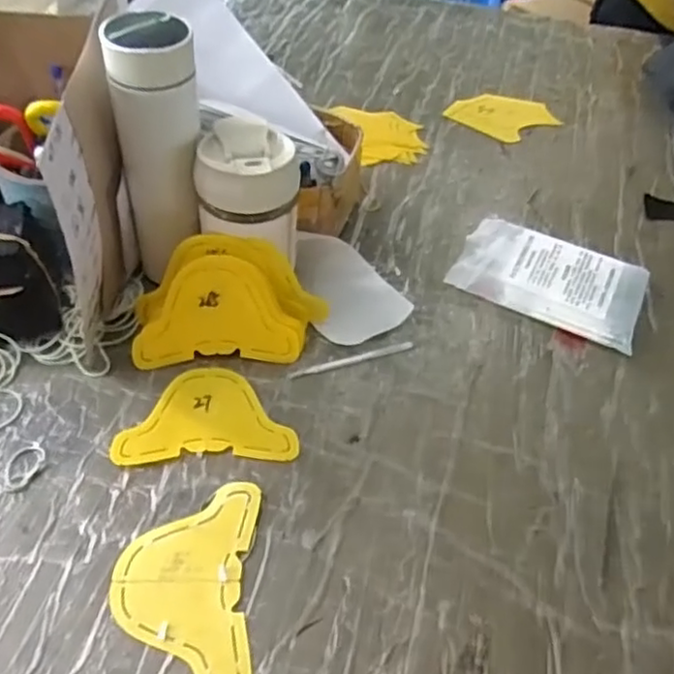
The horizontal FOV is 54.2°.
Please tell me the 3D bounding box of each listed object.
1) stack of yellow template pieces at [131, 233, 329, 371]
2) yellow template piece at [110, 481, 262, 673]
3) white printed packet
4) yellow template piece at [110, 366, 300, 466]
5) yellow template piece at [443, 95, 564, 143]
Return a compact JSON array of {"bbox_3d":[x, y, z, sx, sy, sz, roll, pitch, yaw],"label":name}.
[{"bbox_3d":[-0.093,-0.034,0.568,0.158,0.106,0.040,-2,15,-7],"label":"stack of yellow template pieces"},{"bbox_3d":[-0.100,0.162,0.437,0.089,0.004,0.138,0,49,-3],"label":"yellow template piece"},{"bbox_3d":[0.207,-0.054,0.640,0.174,0.031,0.101,23,49,17],"label":"white printed packet"},{"bbox_3d":[-0.103,0.061,0.528,0.135,0.004,0.089,0,49,-7],"label":"yellow template piece"},{"bbox_3d":[0.213,-0.288,0.851,0.115,0.011,0.104,-26,54,-26],"label":"yellow template piece"}]

